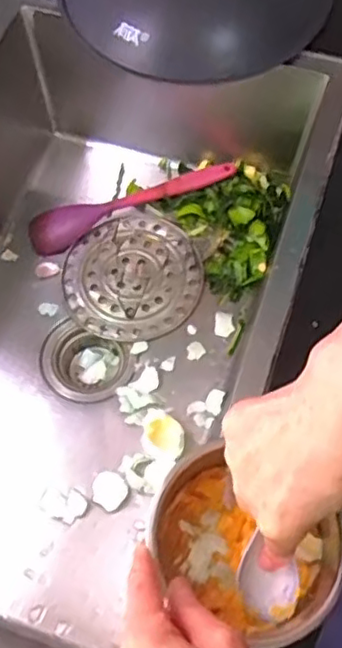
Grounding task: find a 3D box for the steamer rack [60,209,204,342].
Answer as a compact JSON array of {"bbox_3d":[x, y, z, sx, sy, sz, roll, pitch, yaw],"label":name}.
[{"bbox_3d":[-0.046,-0.062,0.760,0.163,0.015,0.165,0,65,1],"label":"steamer rack"}]

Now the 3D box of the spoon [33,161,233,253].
[{"bbox_3d":[-0.053,-0.157,0.788,0.263,0.037,0.056,-21,66,-9],"label":"spoon"}]

